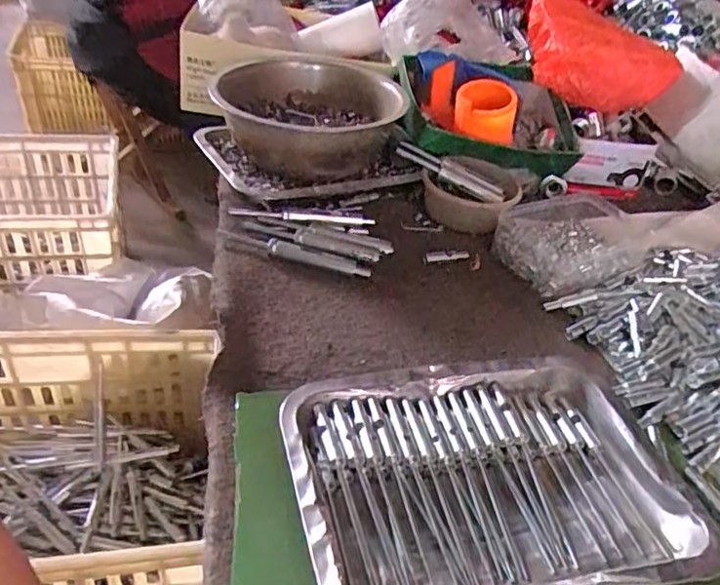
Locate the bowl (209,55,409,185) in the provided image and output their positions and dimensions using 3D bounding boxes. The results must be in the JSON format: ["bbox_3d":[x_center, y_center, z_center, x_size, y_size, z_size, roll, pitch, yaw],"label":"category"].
[{"bbox_3d":[-0.064,-0.197,0.709,0.214,0.109,0.218,3,38,-2],"label":"bowl"}]

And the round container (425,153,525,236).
[{"bbox_3d":[0.129,-0.116,0.696,0.112,0.054,0.112,3,38,-2],"label":"round container"}]

